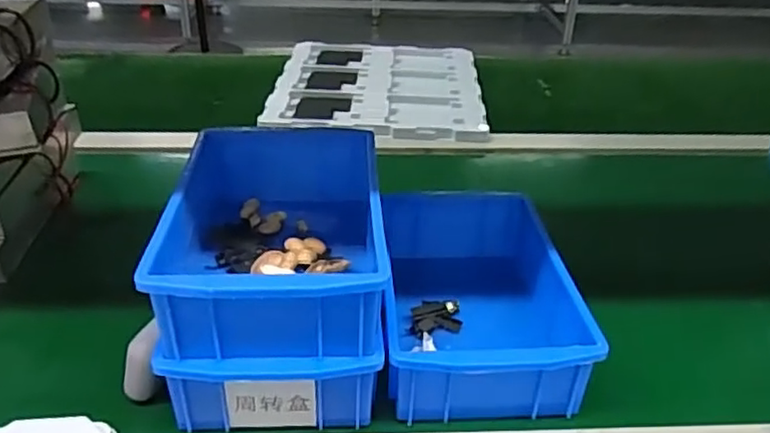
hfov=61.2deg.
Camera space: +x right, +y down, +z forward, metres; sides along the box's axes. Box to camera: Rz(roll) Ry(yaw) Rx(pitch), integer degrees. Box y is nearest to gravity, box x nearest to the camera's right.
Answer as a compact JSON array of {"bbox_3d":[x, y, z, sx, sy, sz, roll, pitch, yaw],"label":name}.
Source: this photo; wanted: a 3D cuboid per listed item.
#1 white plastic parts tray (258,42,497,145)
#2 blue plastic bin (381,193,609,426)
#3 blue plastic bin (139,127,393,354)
[{"bbox_3d":[-0.007,-0.185,0.908,0.274,0.018,0.321,3,32,1],"label":"white plastic parts tray"},{"bbox_3d":[0.060,0.053,0.483,0.130,0.064,0.207,0,32,-4],"label":"blue plastic bin"},{"bbox_3d":[-0.072,0.005,0.441,0.128,0.060,0.210,0,32,-4],"label":"blue plastic bin"}]

